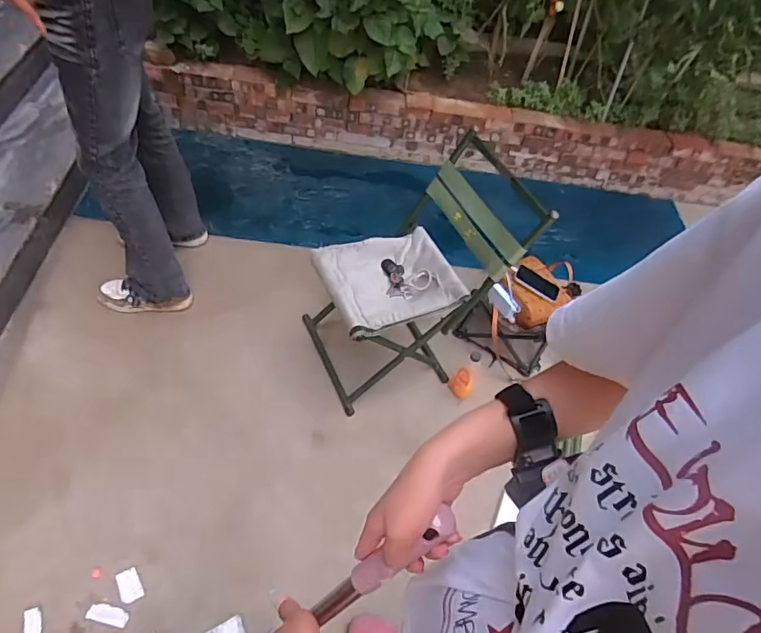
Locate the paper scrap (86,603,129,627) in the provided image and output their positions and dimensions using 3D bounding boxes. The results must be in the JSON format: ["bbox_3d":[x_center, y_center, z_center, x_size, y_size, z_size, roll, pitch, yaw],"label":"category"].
[{"bbox_3d":[-0.580,0.637,1.101,0.085,0.004,0.033,16,51,-1],"label":"paper scrap"}]

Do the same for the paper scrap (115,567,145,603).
[{"bbox_3d":[-0.555,0.595,1.139,0.044,0.006,0.069,-22,56,-25],"label":"paper scrap"}]

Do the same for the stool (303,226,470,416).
[{"bbox_3d":[-0.001,-0.012,1.501,0.354,0.354,0.349,-17,55,-18],"label":"stool"}]

